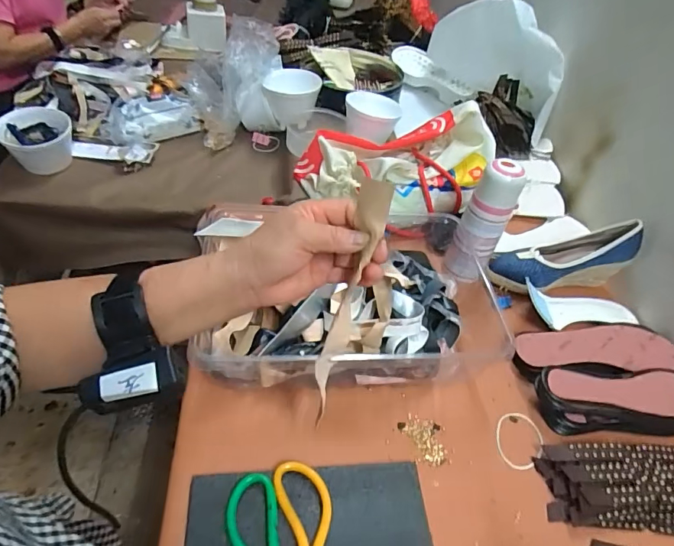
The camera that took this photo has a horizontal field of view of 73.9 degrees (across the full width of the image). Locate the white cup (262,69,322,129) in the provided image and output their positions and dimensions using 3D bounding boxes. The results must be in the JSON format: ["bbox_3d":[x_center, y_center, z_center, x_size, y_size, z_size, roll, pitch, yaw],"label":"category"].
[{"bbox_3d":[-0.100,-0.386,0.992,0.118,0.092,0.115,5,44,-5],"label":"white cup"}]

